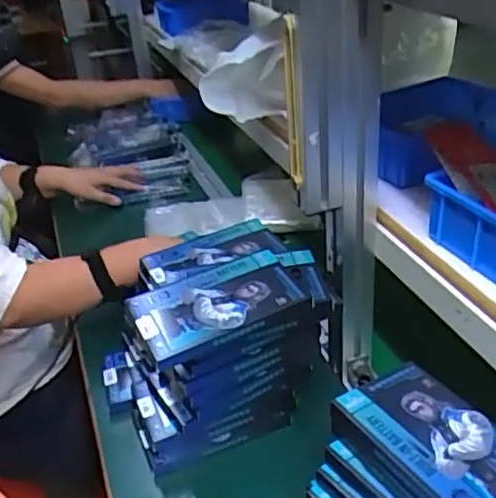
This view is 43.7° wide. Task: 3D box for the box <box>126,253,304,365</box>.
[{"bbox_3d":[-0.030,0.053,0.616,0.167,0.020,0.093,-16,33,-18],"label":"box"}]

